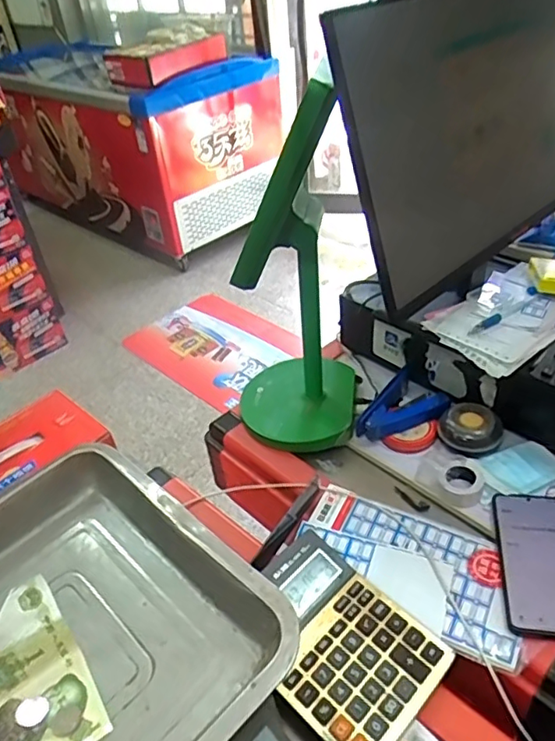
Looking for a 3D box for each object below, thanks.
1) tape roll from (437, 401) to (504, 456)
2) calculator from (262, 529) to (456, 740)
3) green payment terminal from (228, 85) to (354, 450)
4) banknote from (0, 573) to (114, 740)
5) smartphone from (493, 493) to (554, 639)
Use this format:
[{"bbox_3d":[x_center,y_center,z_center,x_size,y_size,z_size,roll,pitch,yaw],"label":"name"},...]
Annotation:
[{"bbox_3d":[0.237,0.072,0.714,0.075,0.036,0.066,10,41,20],"label":"tape roll"},{"bbox_3d":[0.053,0.249,0.542,0.180,0.033,0.135,28,49,36],"label":"calculator"},{"bbox_3d":[0.010,-0.106,0.676,0.153,0.410,0.147,0,38,9],"label":"green payment terminal"},{"bbox_3d":[-0.157,0.197,0.370,0.062,0.053,0.095,-27,42,-24],"label":"banknote"},{"bbox_3d":[0.267,0.193,0.591,0.075,0.014,0.158,3,39,12],"label":"smartphone"}]

